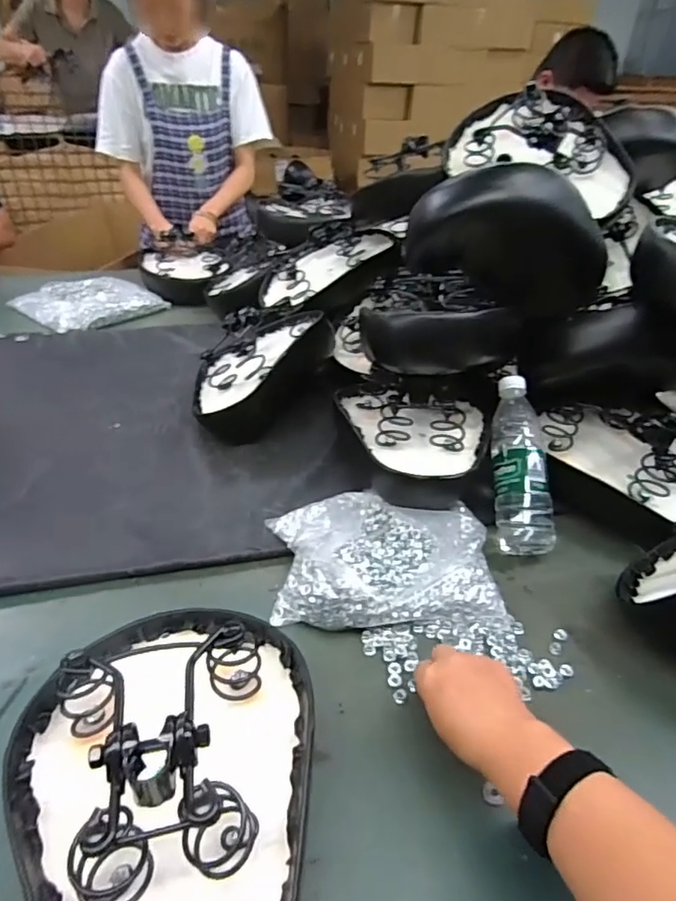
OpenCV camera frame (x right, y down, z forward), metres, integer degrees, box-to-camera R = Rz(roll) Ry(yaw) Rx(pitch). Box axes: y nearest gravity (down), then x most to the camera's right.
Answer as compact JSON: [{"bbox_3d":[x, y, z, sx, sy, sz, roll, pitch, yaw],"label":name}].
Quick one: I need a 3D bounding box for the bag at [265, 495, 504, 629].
[{"bbox_3d":[0.049,0.113,0.635,0.248,0.059,0.179,1,35,-2],"label":"bag"}]

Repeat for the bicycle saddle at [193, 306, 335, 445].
[{"bbox_3d":[-0.132,-0.136,0.868,0.156,0.124,0.236,23,44,23],"label":"bicycle saddle"}]

